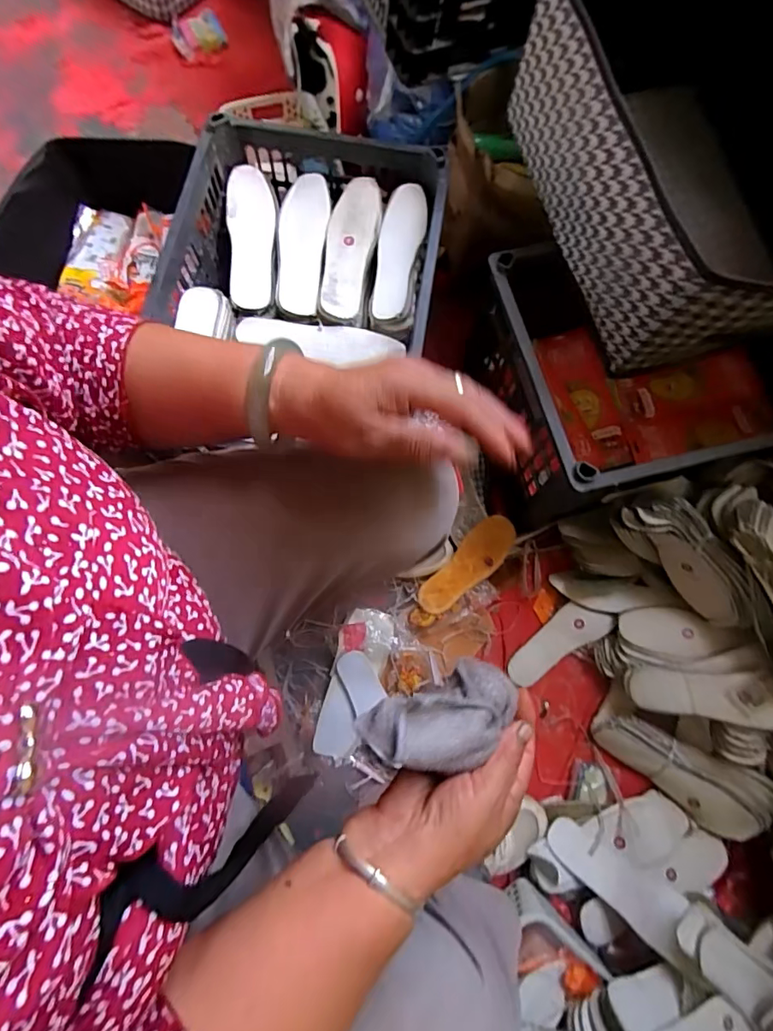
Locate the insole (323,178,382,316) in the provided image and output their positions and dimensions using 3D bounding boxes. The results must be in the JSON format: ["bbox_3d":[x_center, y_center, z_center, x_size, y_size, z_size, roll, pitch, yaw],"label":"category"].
[{"bbox_3d":[-0.055,-0.387,0.713,0.069,0.015,0.223,9,76,4],"label":"insole"}]

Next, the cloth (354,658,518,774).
[{"bbox_3d":[0.040,0.130,0.326,0.106,0.042,0.049,-10,74,-30],"label":"cloth"}]

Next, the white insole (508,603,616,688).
[{"bbox_3d":[0.260,0.195,0.771,0.172,0.024,0.063,-33,77,-6],"label":"white insole"}]

